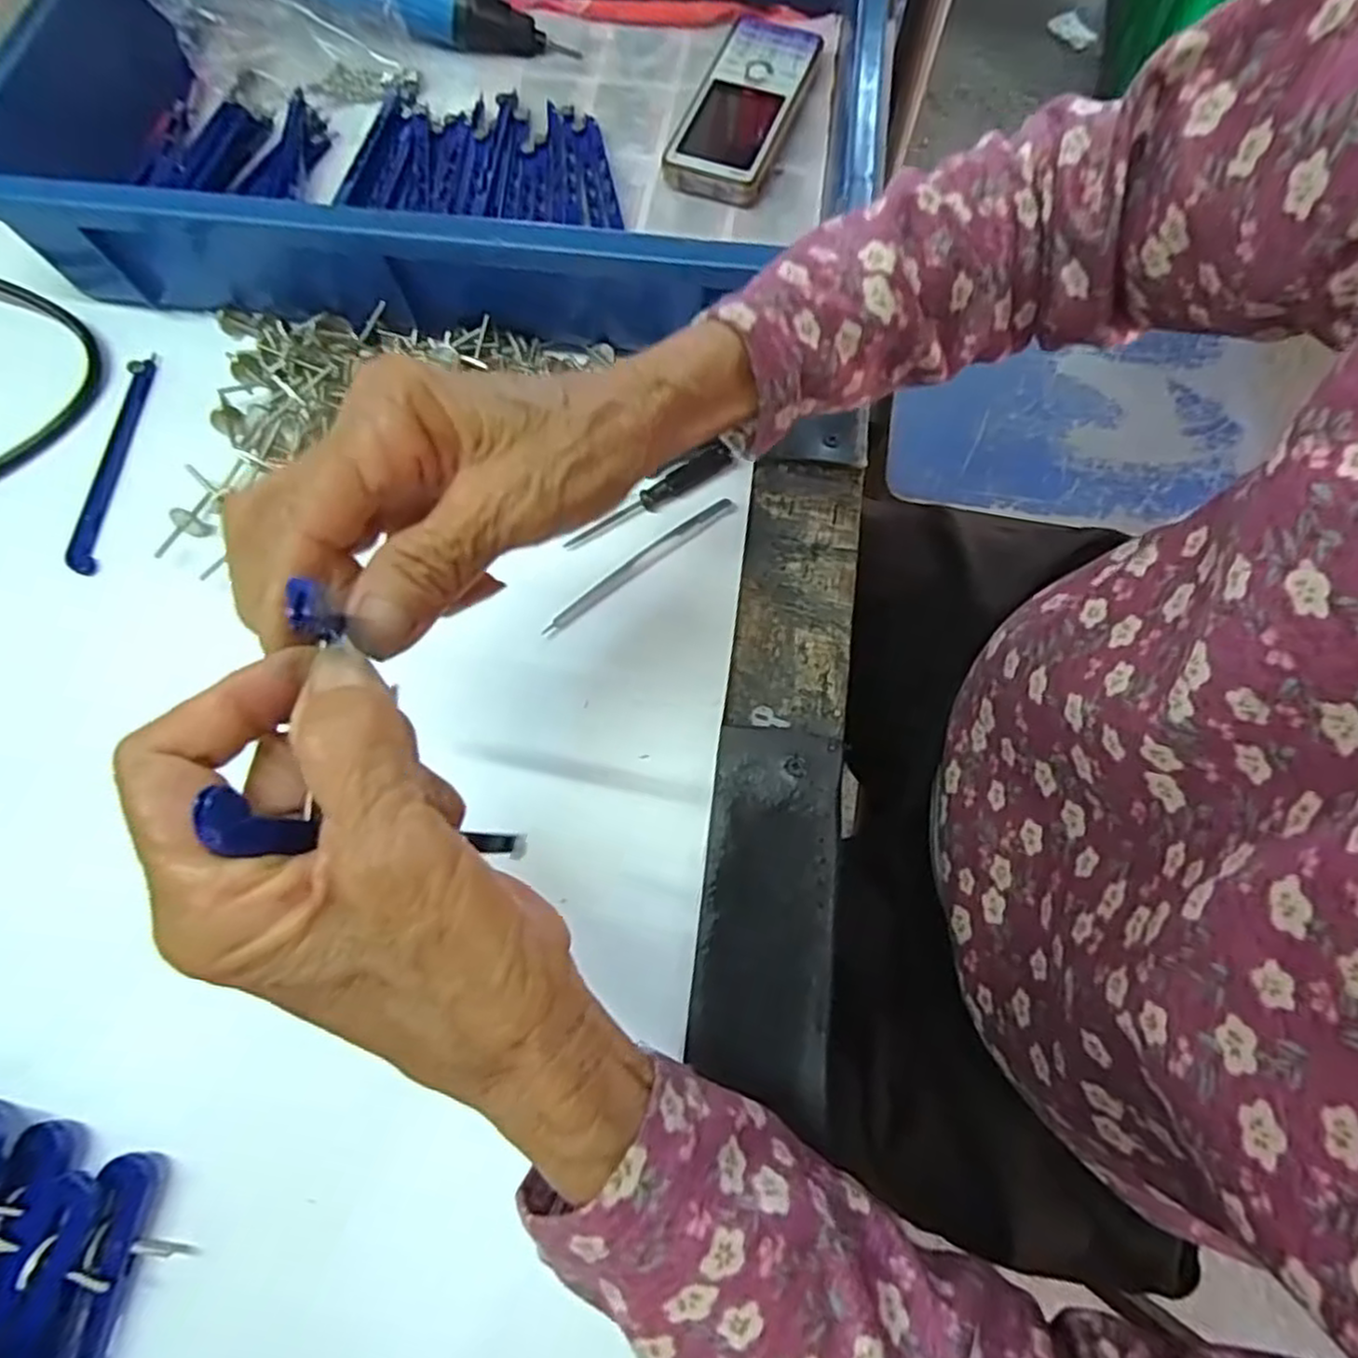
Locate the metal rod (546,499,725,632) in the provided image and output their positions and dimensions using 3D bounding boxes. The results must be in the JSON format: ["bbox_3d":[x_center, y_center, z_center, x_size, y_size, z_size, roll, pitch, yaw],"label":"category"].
[{"bbox_3d":[-0.019,-0.054,0.348,0.108,0.004,0.005,-36,74,-10],"label":"metal rod"}]

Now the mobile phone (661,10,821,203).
[{"bbox_3d":[0.037,-0.325,0.420,0.056,0.018,0.131,19,72,7],"label":"mobile phone"}]

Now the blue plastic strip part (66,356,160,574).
[{"bbox_3d":[-0.284,-0.110,0.367,0.016,0.005,0.125,2,71,1],"label":"blue plastic strip part"}]

